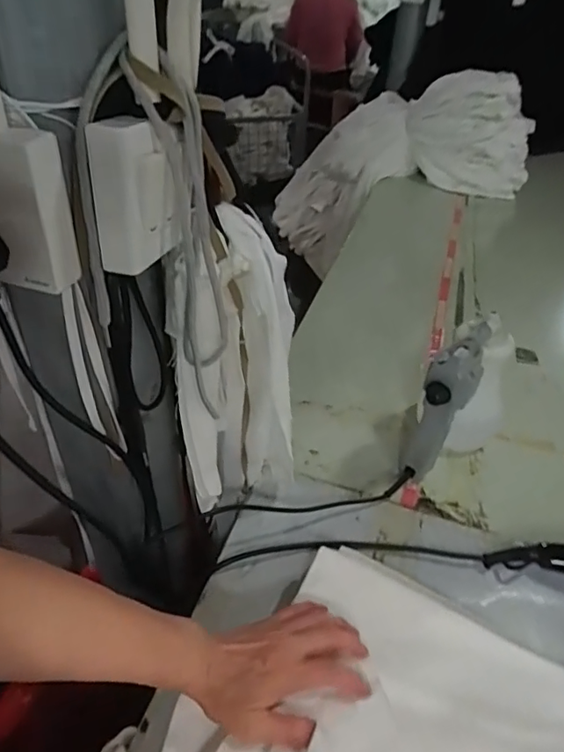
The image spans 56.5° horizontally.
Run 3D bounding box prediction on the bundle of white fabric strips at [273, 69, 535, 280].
[{"bbox_3d":[0.319,-0.616,1.600,0.775,0.369,0.196,-18,29,33],"label":"bundle of white fabric strips"}]

